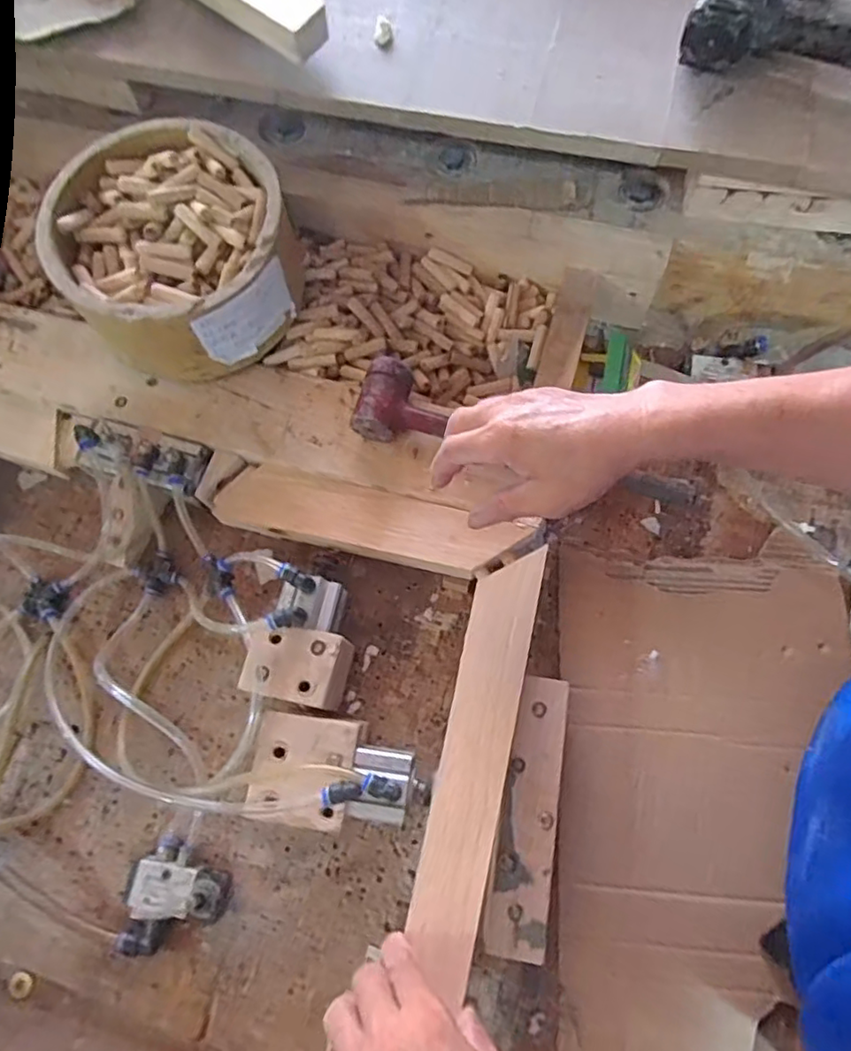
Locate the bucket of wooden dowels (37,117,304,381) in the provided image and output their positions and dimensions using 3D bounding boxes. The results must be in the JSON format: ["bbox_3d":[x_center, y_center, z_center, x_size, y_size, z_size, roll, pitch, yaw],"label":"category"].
[{"bbox_3d":[-0.235,-0.256,0.592,0.206,0.125,0.203,-3,71,2],"label":"bucket of wooden dowels"}]

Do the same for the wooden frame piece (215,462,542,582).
[{"bbox_3d":[-0.059,-0.006,0.570,0.282,0.028,0.063,13,72,7],"label":"wooden frame piece"}]

